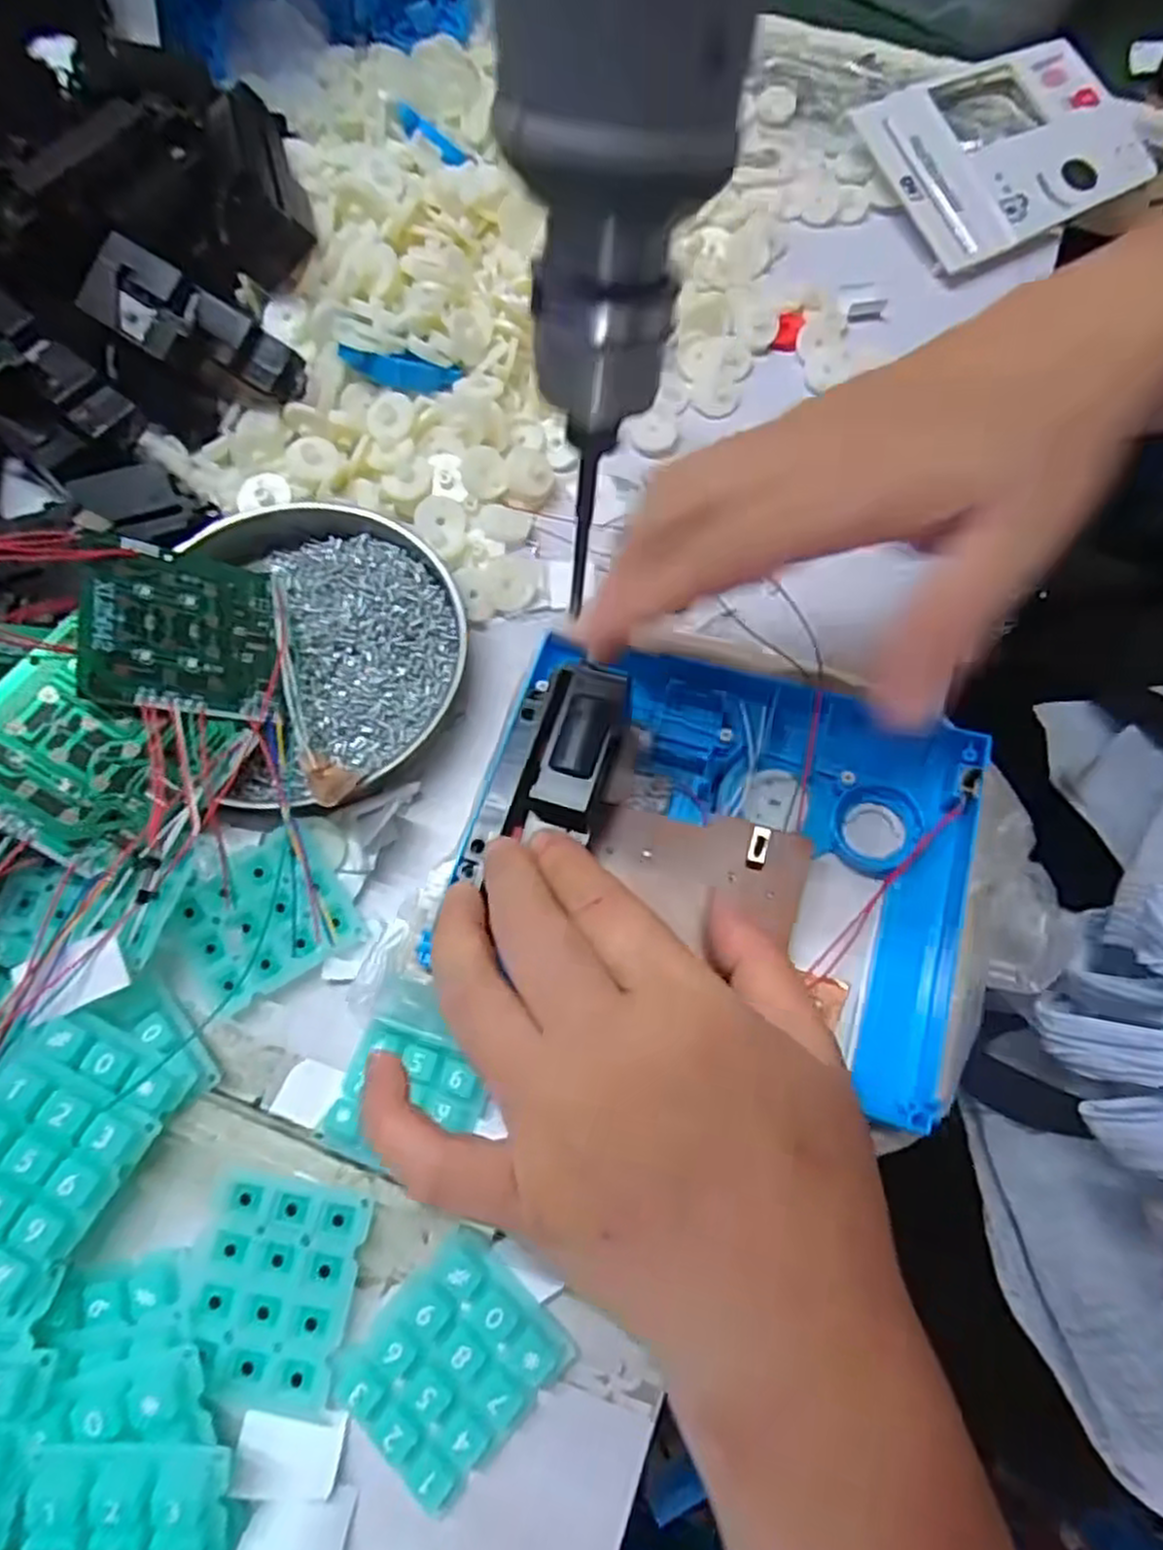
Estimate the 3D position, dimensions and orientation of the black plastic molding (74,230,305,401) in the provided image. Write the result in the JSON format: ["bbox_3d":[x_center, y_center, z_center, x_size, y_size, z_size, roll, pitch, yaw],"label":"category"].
[{"bbox_3d":[-0.170,-0.198,0.342,0.099,0.018,0.034,25,71,-8],"label":"black plastic molding"}]

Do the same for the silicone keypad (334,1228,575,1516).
[{"bbox_3d":[-0.038,0.173,0.228,0.048,0.010,0.055,42,75,12],"label":"silicone keypad"}]

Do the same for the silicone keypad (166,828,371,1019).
[{"bbox_3d":[-0.116,0.053,0.282,0.058,0.013,0.047,-31,74,-12],"label":"silicone keypad"}]

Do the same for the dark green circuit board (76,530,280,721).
[{"bbox_3d":[-0.149,-0.055,0.292,0.067,0.004,0.070,7,60,-39],"label":"dark green circuit board"}]

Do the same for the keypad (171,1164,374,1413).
[{"bbox_3d":[-0.094,0.154,0.235,0.048,0.004,0.056,11,71,2],"label":"keypad"}]

